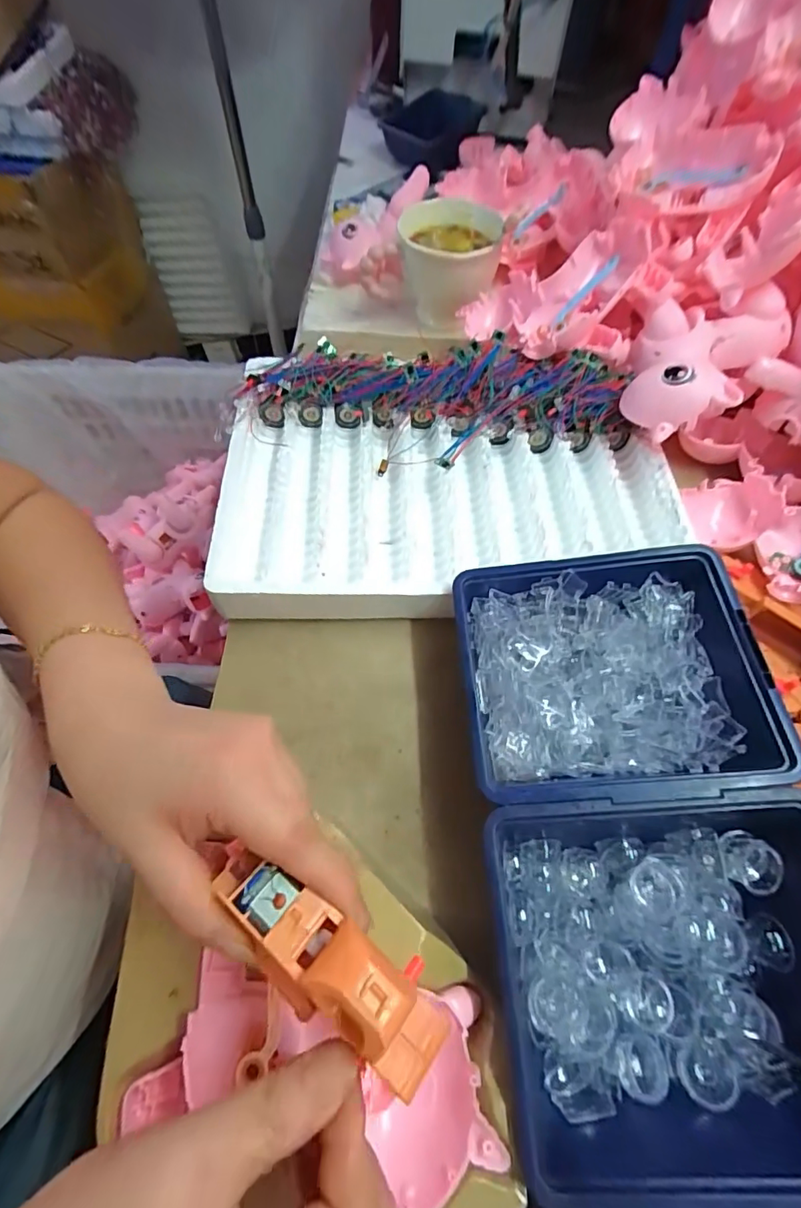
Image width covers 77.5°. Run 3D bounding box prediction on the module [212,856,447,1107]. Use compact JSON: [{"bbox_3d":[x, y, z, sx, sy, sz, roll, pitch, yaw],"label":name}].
[{"bbox_3d":[-0.025,0.117,0.163,0.083,0.026,0.028,28,64,20],"label":"module"}]

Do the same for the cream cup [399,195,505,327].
[{"bbox_3d":[0.048,-0.343,0.509,0.096,0.076,0.100,0,61,0],"label":"cream cup"}]

